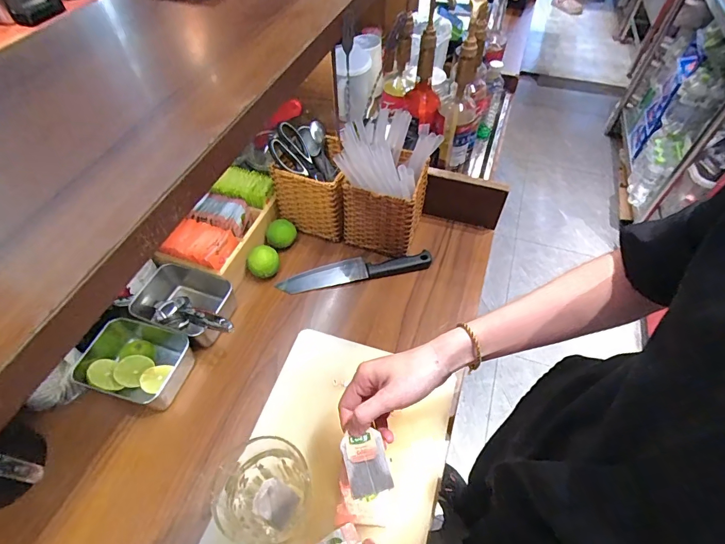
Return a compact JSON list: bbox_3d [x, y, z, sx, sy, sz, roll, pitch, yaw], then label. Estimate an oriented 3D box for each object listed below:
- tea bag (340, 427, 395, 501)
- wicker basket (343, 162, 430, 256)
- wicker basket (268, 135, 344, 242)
[{"bbox_3d":[0.004,0.177,0.365,0.038,0.009,0.053,-13,56,-8],"label":"tea bag"},{"bbox_3d":[0.037,-0.115,0.692,0.125,0.140,0.107,13,54,9],"label":"wicker basket"},{"bbox_3d":[-0.077,-0.155,0.725,0.125,0.140,0.118,18,55,13],"label":"wicker basket"}]

